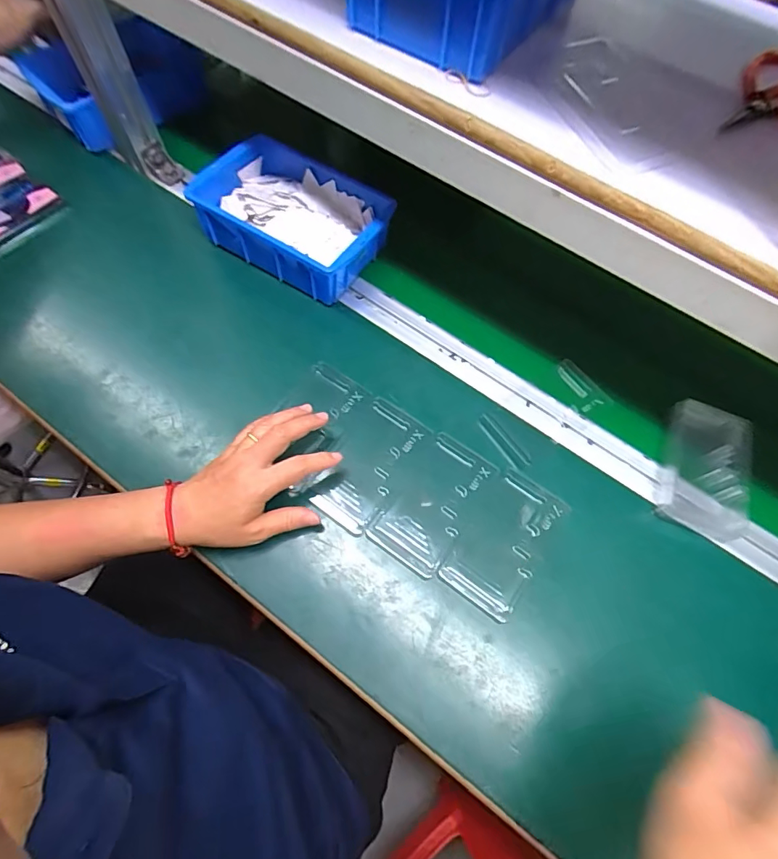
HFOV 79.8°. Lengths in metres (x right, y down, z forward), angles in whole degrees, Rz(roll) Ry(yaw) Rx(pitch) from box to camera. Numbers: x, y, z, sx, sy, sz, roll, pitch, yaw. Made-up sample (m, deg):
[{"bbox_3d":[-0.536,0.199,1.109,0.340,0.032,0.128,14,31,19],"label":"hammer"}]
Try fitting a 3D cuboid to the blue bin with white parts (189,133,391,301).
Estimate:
[{"bbox_3d":[-0.103,-0.242,0.535,0.202,0.063,0.140,31,71,11],"label":"blue bin with white parts"}]

